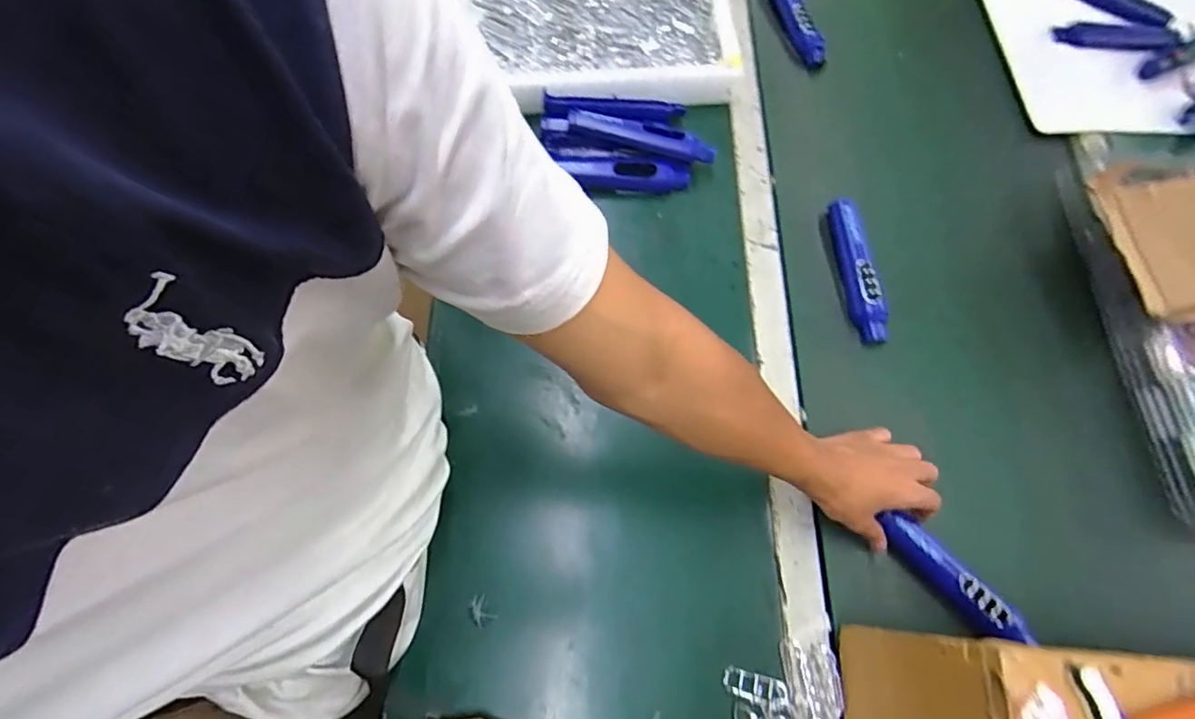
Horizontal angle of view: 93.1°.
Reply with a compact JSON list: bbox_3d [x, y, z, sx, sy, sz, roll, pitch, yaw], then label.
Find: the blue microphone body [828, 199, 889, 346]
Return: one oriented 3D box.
[{"bbox_3d":[0.290,-0.101,0.636,0.033,0.025,0.166,-7,69,-5],"label":"blue microphone body"}]

